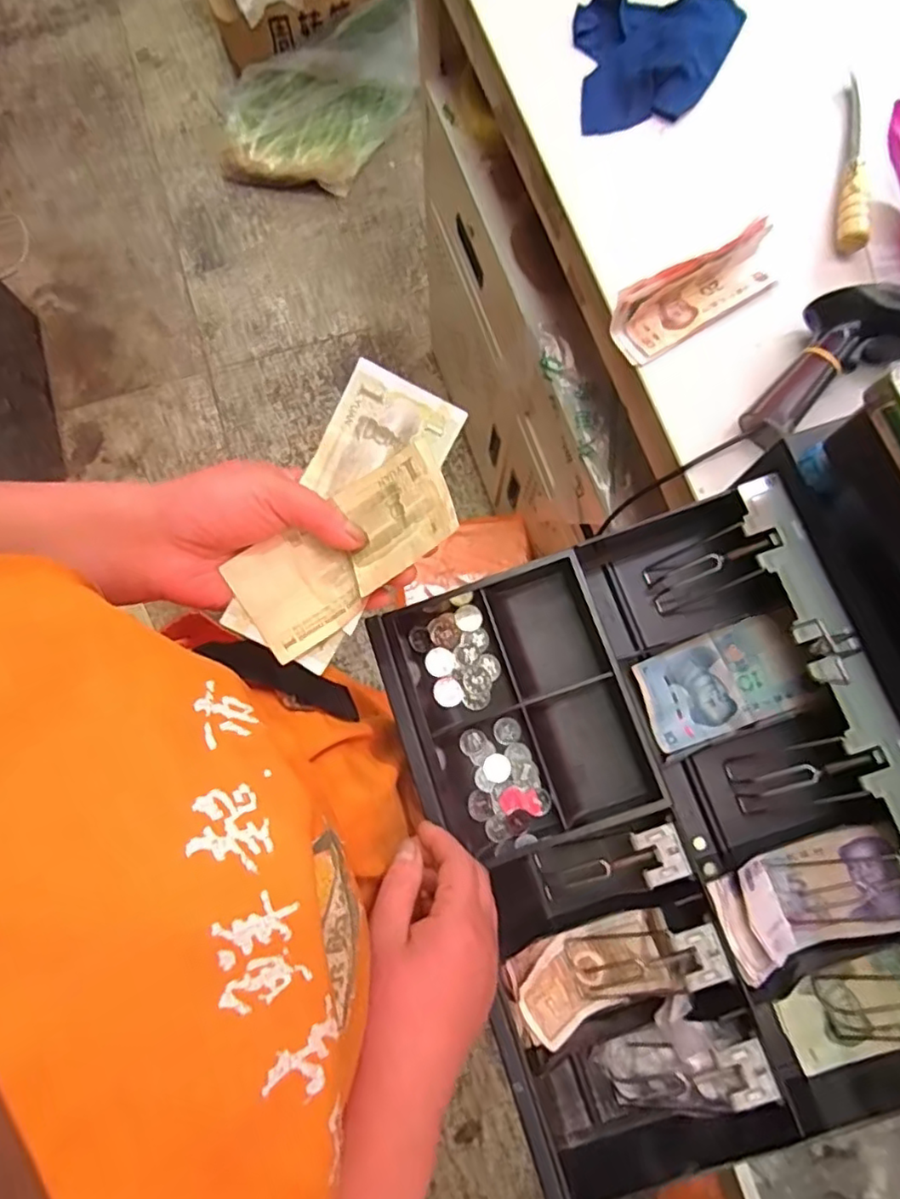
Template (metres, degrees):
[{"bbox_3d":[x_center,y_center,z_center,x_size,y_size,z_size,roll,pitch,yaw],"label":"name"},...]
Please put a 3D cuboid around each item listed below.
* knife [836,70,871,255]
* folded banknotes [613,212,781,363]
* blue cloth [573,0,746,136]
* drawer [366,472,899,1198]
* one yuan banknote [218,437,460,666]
[{"bbox_3d":[0.370,-0.406,0.577,0.025,0.025,0.199,10,78,4],"label":"knife"},{"bbox_3d":[0.214,-0.260,0.536,0.155,0.041,0.046,-29,78,-5],"label":"folded banknotes"},{"bbox_3d":[0.200,-0.521,0.606,0.153,0.017,0.155,4,78,2],"label":"blue cloth"},{"bbox_3d":[0.148,0.145,0.419,0.305,0.076,0.386,-19,78,-3],"label":"drawer"},{"bbox_3d":[-0.052,-0.025,0.325,0.125,0.034,0.056,-38,79,5],"label":"one yuan banknote"}]

